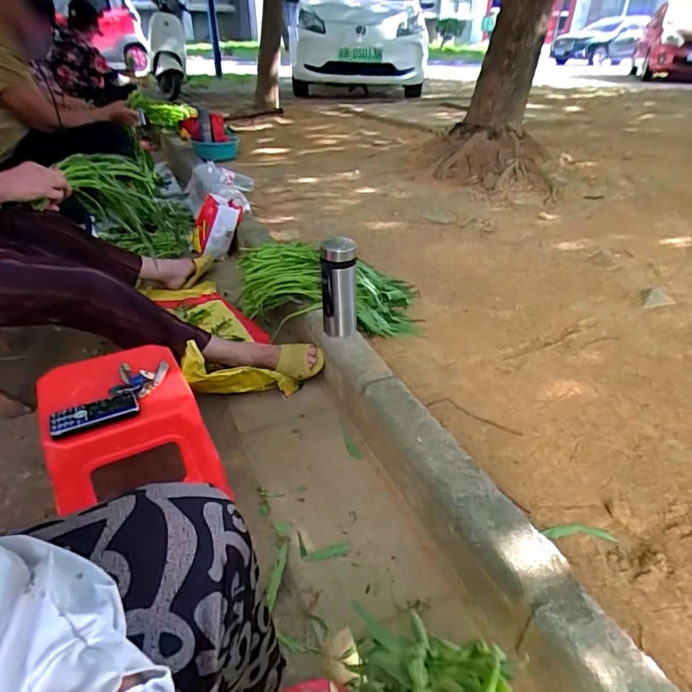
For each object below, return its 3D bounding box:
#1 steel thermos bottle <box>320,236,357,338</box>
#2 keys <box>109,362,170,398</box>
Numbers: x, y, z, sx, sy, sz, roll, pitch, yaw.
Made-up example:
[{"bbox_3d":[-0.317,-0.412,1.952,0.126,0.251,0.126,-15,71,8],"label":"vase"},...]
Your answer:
[{"bbox_3d":[-0.017,-0.134,1.115,0.079,0.223,0.082,-1,33,-3],"label":"steel thermos bottle"},{"bbox_3d":[-0.355,0.054,0.812,0.080,0.031,0.073,-3,33,-6],"label":"keys"}]

